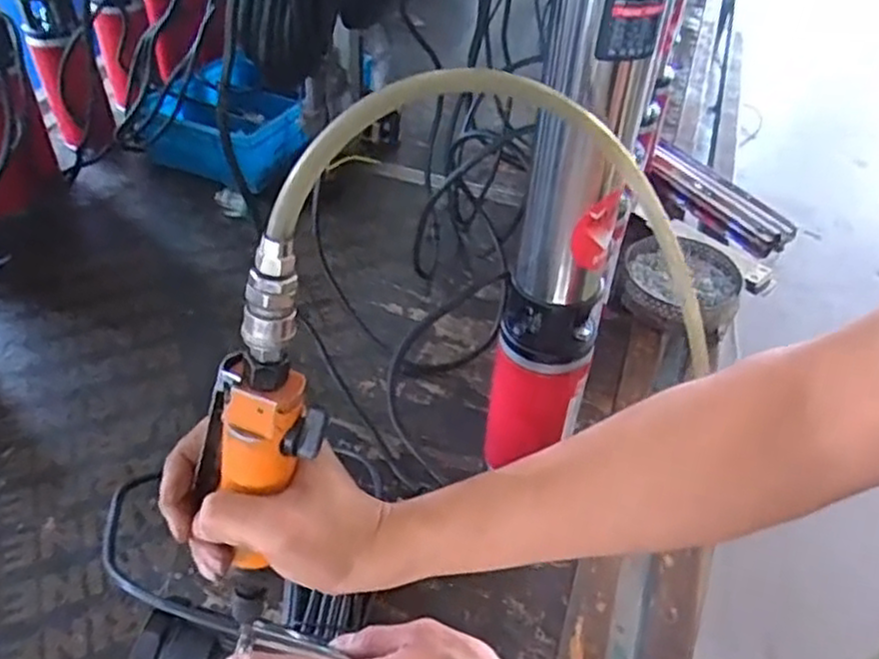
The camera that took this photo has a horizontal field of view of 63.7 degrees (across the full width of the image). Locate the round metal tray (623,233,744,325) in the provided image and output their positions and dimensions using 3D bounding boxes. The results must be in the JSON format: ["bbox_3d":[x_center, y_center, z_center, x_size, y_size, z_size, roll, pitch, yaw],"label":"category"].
[{"bbox_3d":[0.292,-0.059,0.854,0.134,0.037,0.153,21,46,17],"label":"round metal tray"}]

